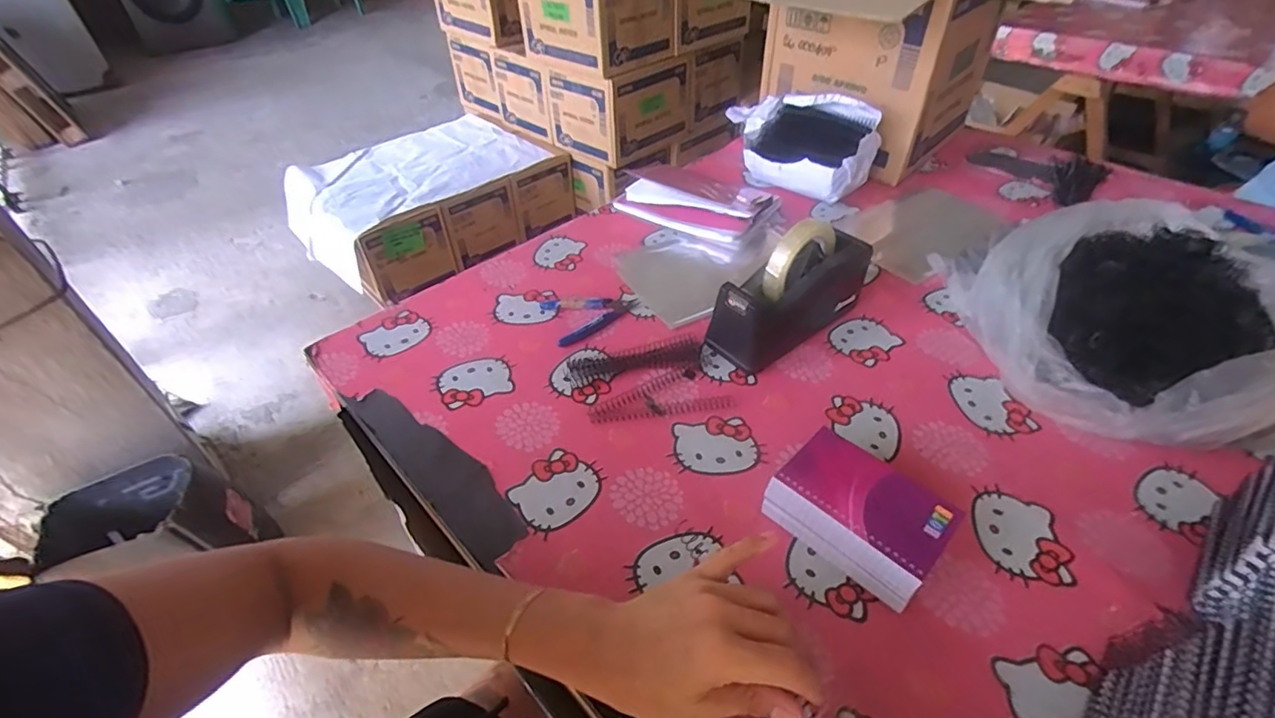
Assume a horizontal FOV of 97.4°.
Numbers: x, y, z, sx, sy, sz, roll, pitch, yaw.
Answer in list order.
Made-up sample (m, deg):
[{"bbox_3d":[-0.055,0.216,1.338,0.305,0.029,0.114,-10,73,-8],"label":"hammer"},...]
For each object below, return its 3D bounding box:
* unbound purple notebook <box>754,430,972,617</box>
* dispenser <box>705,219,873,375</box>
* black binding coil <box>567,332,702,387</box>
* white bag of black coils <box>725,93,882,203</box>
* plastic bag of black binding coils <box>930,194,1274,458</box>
[{"bbox_3d":[0.182,0.131,0.469,0.096,0.054,0.132,-30,50,-28],"label":"unbound purple notebook"},{"bbox_3d":[0.179,-0.083,0.641,0.188,0.124,0.077,-29,50,-27],"label":"dispenser"},{"bbox_3d":[0.000,0.001,0.636,0.150,0.011,0.051,-10,43,-10],"label":"black binding coil"},{"bbox_3d":[0.258,-0.351,0.923,0.115,0.134,0.237,-33,52,-31],"label":"white bag of black coils"},{"bbox_3d":[0.533,-0.051,0.614,0.286,0.111,0.337,-1,43,0],"label":"plastic bag of black binding coils"}]

